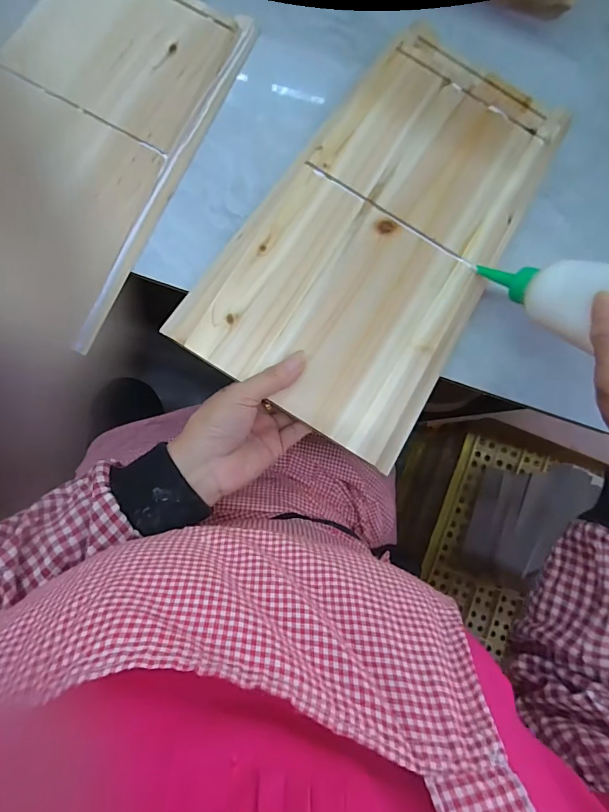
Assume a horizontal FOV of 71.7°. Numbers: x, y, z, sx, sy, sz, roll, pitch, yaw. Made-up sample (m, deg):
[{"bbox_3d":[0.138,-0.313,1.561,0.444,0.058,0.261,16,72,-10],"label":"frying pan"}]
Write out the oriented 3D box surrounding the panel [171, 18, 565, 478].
[{"bbox_3d":[0.082,-0.165,0.388,0.213,0.018,0.391,32,83,1],"label":"panel"}]

